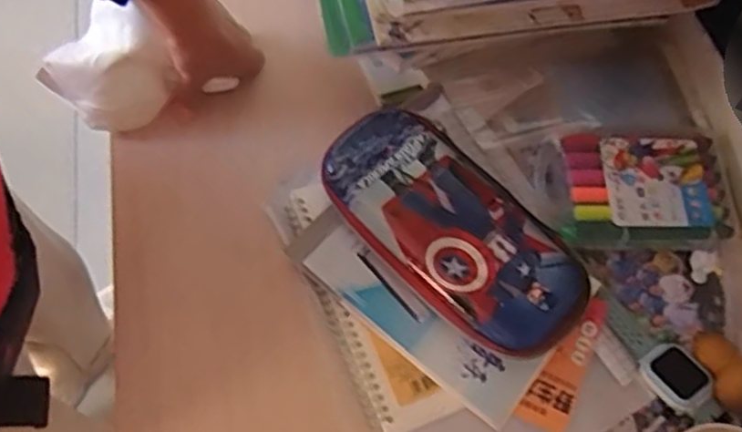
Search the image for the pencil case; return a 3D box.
[{"bbox_3d":[0.062,0.011,0.548,0.107,0.039,0.219,-42,74,-14],"label":"pencil case"}]

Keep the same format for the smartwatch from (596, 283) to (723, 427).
[{"bbox_3d":[0.213,0.103,0.540,0.037,0.018,0.117,-32,59,-11],"label":"smartwatch"}]

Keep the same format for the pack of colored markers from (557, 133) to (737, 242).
[{"bbox_3d":[0.224,-0.021,0.590,0.130,0.033,0.090,-2,69,0],"label":"pack of colored markers"}]

